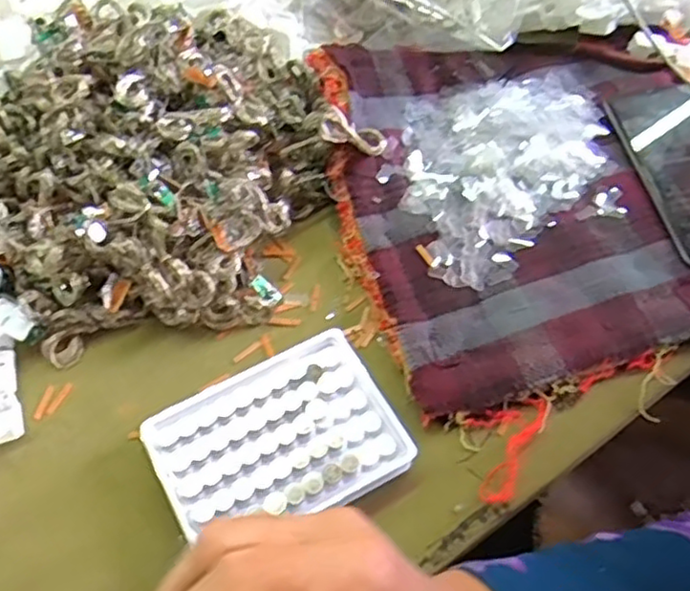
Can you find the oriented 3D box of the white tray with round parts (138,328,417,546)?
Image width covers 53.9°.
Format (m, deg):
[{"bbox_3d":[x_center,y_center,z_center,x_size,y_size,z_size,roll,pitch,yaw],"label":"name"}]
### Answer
[{"bbox_3d":[-0.039,0.086,0.392,0.132,0.027,0.092,-25,63,-16],"label":"white tray with round parts"}]

